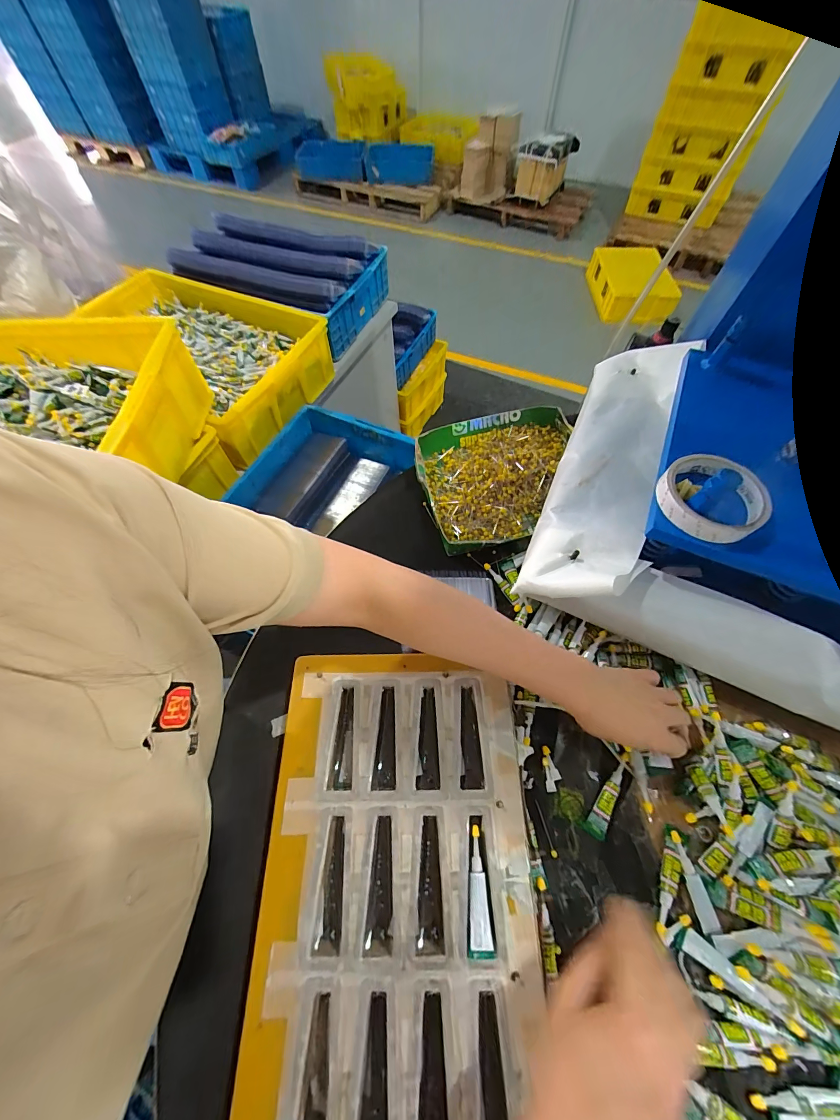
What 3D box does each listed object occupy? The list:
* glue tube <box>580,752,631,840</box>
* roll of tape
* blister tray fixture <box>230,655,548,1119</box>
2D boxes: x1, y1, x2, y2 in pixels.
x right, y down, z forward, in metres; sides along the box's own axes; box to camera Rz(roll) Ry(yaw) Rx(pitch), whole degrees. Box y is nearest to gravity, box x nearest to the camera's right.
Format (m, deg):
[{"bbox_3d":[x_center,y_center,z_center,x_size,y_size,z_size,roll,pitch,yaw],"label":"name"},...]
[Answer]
[{"bbox_3d":[0.189,0.233,0.367,0.018,0.009,0.083,33,67,16],"label":"glue tube"},{"bbox_3d":[0.272,-0.058,0.344,0.090,0.020,0.088,0,62,0],"label":"roll of tape"},{"bbox_3d":[-0.019,0.273,0.319,0.221,0.022,0.367,-1,63,0],"label":"blister tray fixture"}]

